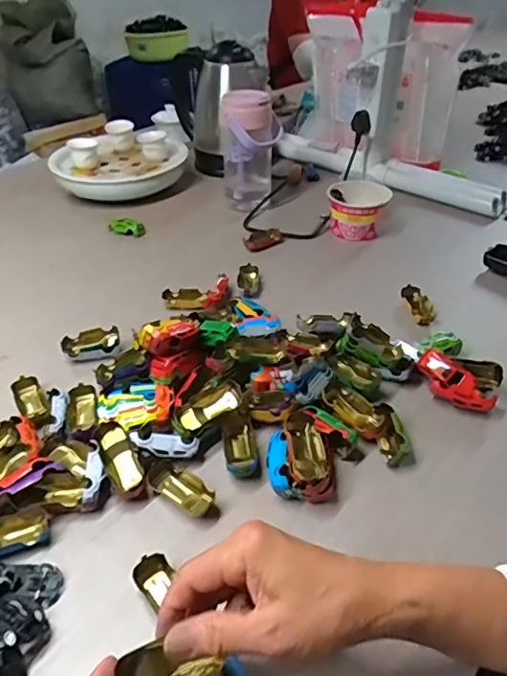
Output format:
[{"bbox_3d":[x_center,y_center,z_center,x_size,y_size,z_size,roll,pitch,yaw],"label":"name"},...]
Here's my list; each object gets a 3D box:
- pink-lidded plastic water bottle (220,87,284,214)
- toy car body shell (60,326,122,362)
[{"bbox_3d":[-0.003,-0.315,0.874,0.098,0.158,0.079,0,37,1],"label":"pink-lidded plastic water bottle"},{"bbox_3d":[-0.187,0.007,0.615,0.063,0.020,0.033,-5,37,-6],"label":"toy car body shell"}]

